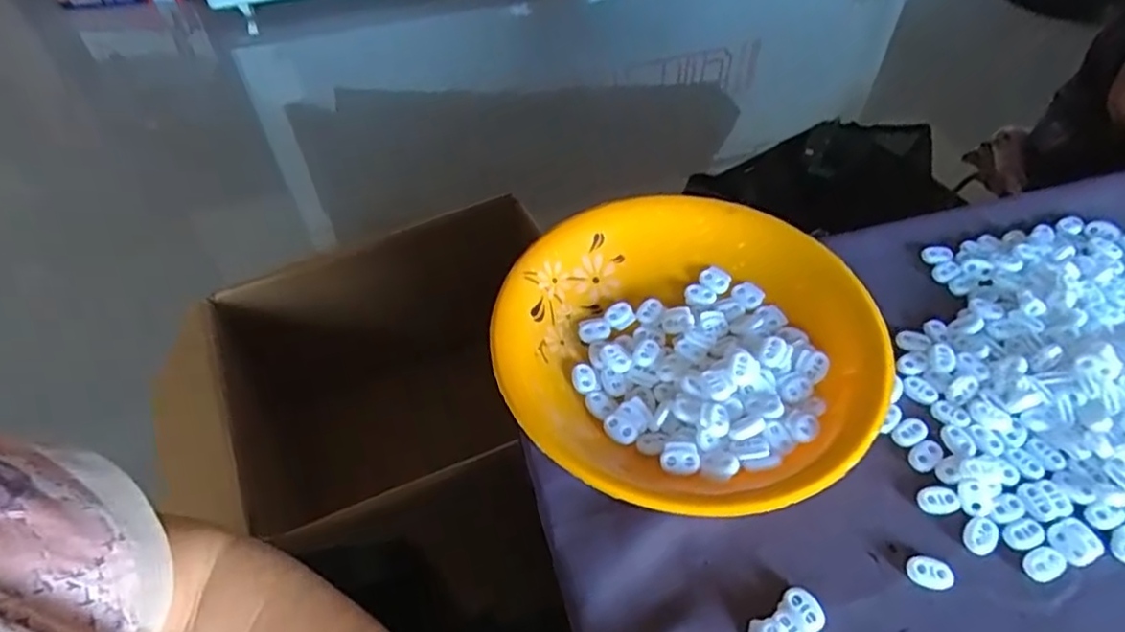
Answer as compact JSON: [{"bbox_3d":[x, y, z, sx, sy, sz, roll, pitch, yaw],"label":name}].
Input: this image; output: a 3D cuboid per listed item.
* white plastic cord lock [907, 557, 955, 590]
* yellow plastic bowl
[{"bbox_3d":[0.198,0.137,0.355,0.024,0.006,0.016,8,51,8],"label":"white plastic cord lock"},{"bbox_3d":[0.075,0.011,0.427,0.222,0.052,0.240,0,50,0],"label":"yellow plastic bowl"}]

